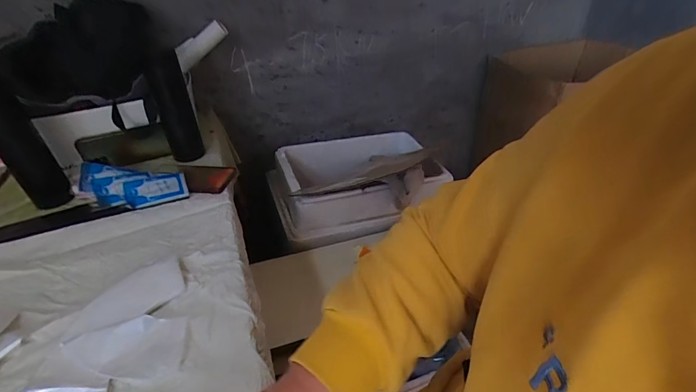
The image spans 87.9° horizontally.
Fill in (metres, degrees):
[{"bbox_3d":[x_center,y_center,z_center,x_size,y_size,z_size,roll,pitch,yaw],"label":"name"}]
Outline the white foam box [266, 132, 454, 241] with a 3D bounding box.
[{"bbox_3d":[0.029,-0.049,0.994,0.448,0.127,0.295,-11,38,-10],"label":"white foam box"}]

